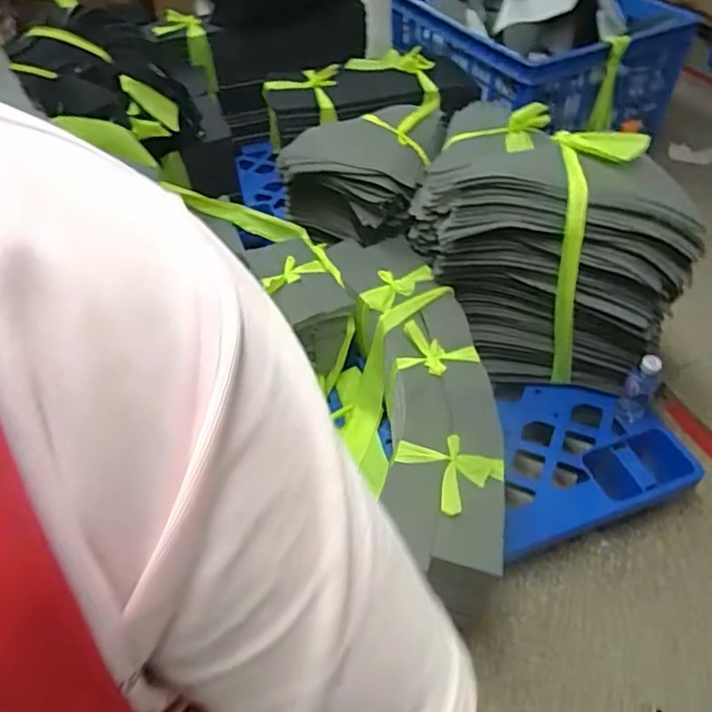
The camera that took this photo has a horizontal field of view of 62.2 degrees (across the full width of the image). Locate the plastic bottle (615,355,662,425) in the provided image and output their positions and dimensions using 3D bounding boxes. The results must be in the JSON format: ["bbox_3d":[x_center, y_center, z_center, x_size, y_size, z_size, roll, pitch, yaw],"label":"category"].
[{"bbox_3d":[0.550,0.064,1.150,0.053,0.178,0.053,25,54,25],"label":"plastic bottle"}]

